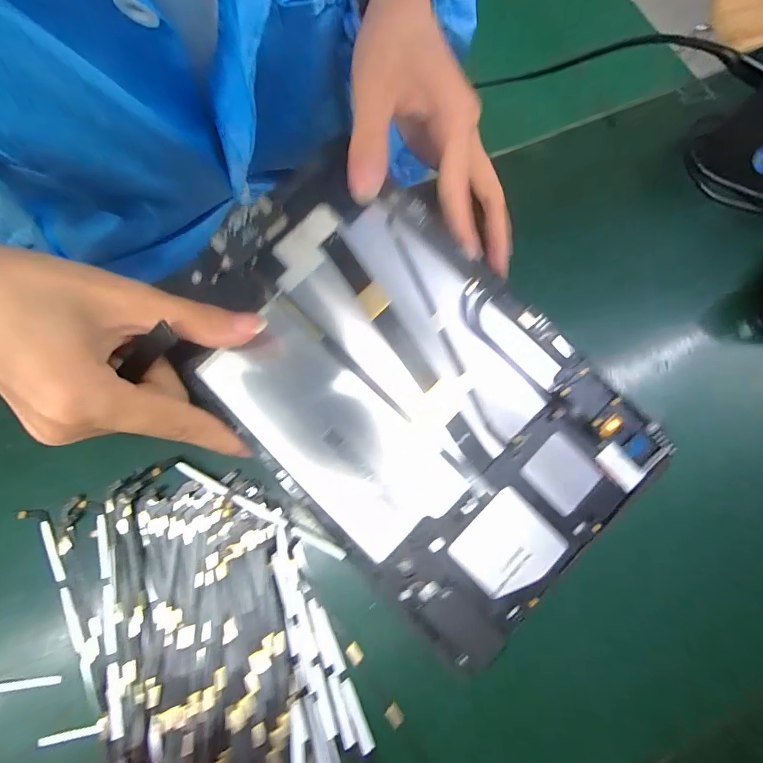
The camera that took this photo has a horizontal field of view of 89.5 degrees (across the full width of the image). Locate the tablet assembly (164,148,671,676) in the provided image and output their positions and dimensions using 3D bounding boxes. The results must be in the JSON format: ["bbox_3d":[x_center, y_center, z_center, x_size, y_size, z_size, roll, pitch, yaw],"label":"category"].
[{"bbox_3d":[0.010,0.000,0.194,0.151,0.017,0.237,-40,82,-8],"label":"tablet assembly"}]

